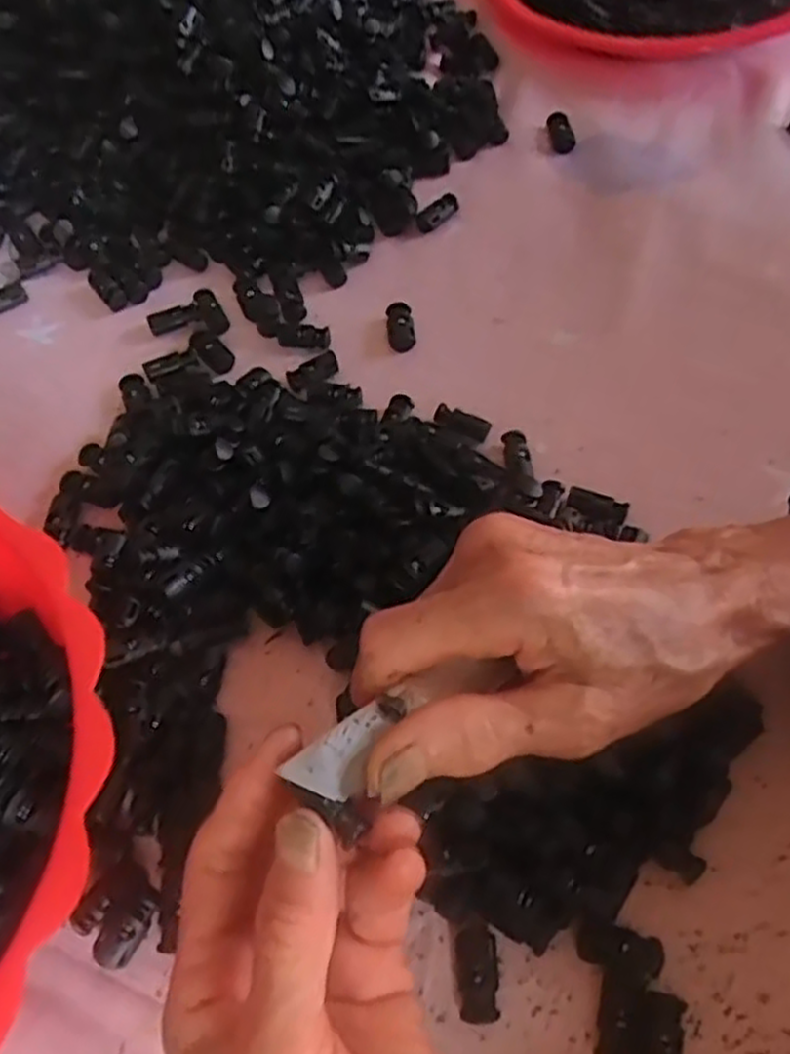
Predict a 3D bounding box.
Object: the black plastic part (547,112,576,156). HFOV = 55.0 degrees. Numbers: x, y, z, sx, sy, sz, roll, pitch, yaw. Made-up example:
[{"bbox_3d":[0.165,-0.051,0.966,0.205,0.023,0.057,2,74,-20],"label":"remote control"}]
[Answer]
[{"bbox_3d":[0.105,-0.247,0.477,0.016,0.008,0.030,-5,60,0],"label":"black plastic part"}]

